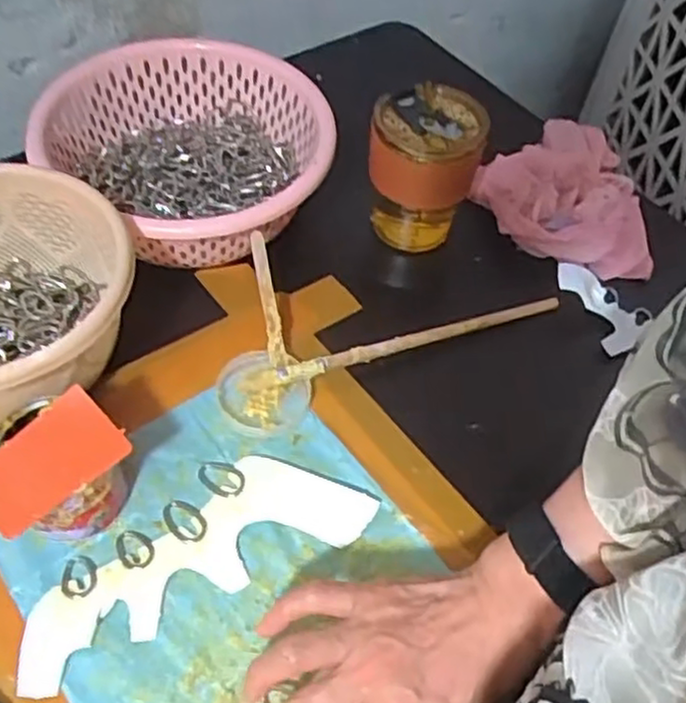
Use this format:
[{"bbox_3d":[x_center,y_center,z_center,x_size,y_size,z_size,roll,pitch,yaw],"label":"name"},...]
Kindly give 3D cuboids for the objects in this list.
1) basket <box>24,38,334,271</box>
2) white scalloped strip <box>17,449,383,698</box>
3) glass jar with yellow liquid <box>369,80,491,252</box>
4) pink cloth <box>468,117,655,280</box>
[{"bbox_3d":[-0.126,-0.149,0.596,0.223,0.091,0.210,9,54,1],"label":"basket"},{"bbox_3d":[-0.093,0.123,0.456,0.219,0.006,0.073,-23,62,-20],"label":"white scalloped strip"},{"bbox_3d":[0.061,-0.139,0.588,0.085,0.117,0.077,10,54,2],"label":"glass jar with yellow liquid"},{"bbox_3d":[0.191,-0.145,0.639,0.142,0.066,0.153,2,54,-4],"label":"pink cloth"}]

